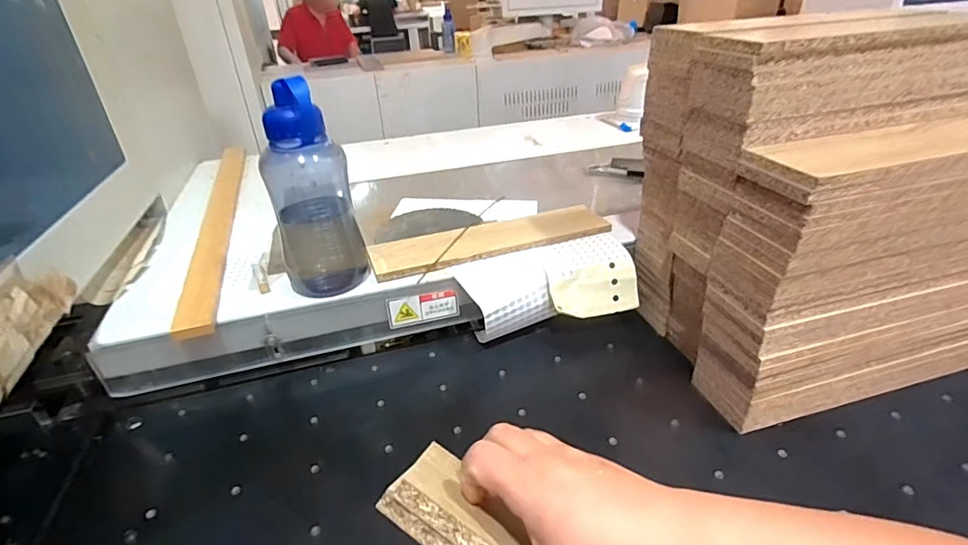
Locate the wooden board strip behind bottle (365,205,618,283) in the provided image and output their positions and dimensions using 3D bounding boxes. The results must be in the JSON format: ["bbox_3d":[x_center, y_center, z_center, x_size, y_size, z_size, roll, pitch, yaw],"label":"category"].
[{"bbox_3d":[0.015,-0.056,0.767,0.380,0.010,0.090,-12,41,-17],"label":"wooden board strip behind bottle"}]

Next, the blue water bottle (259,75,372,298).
[{"bbox_3d":[-0.217,-0.096,0.620,0.103,0.264,0.099,-14,32,-17],"label":"blue water bottle"}]

